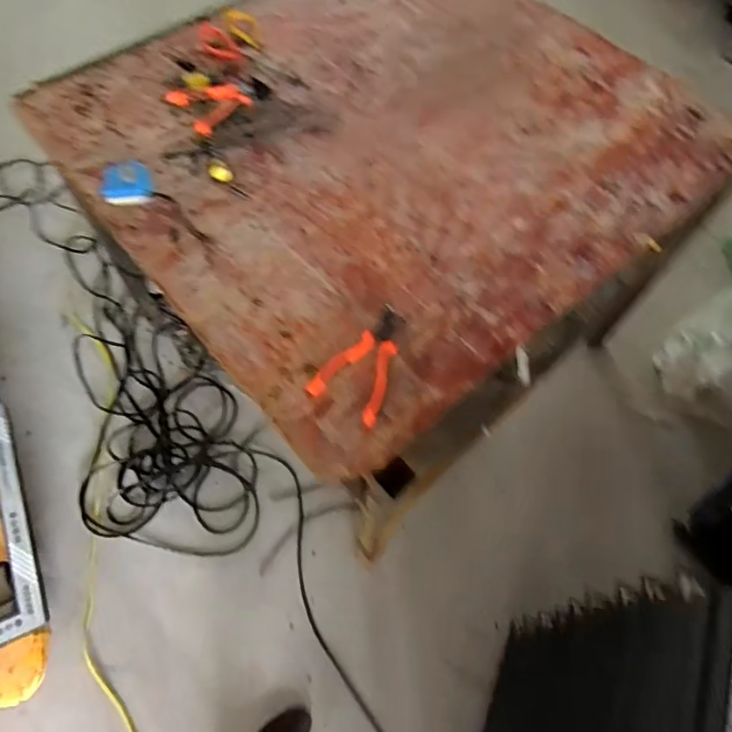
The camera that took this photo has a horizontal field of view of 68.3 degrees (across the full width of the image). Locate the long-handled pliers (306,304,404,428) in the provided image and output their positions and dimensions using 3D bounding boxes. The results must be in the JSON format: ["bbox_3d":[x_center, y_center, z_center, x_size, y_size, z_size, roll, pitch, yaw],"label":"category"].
[{"bbox_3d":[0.005,-0.010,0.730,0.094,0.035,0.160,28,65,12],"label":"long-handled pliers"}]

